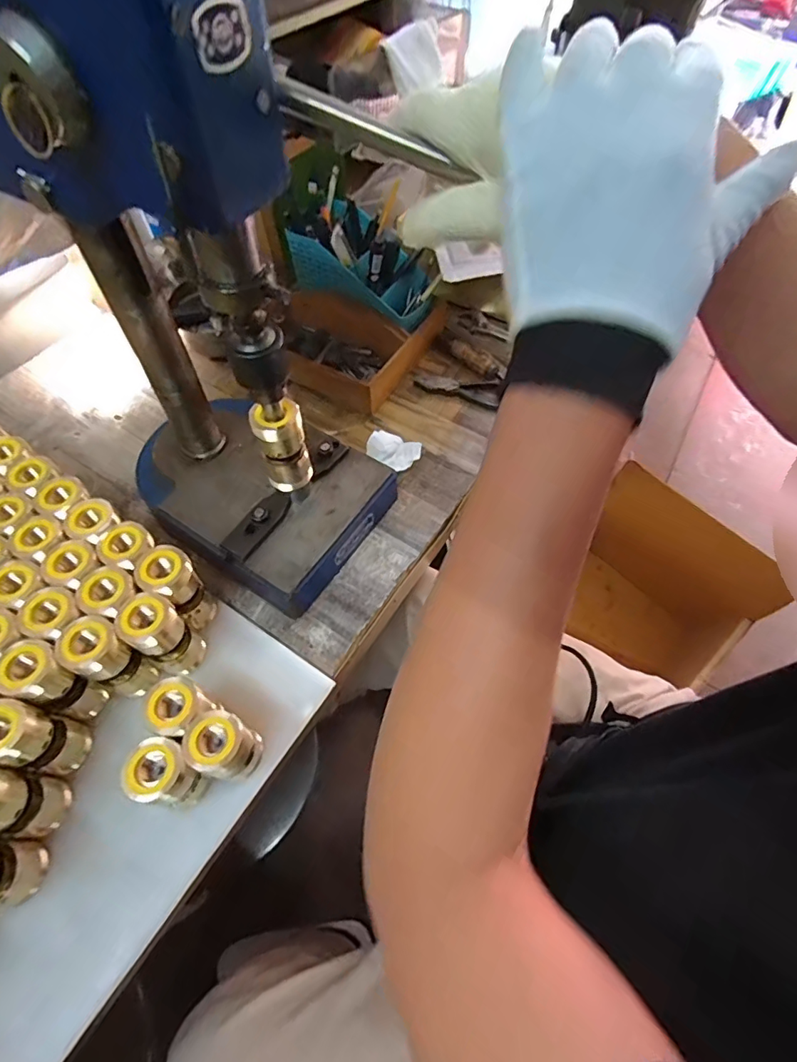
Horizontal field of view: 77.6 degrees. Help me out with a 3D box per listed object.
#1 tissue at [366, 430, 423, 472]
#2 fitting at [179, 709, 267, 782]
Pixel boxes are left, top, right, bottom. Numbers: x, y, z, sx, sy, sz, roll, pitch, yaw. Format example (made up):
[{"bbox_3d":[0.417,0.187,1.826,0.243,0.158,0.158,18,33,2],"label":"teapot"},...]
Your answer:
[{"bbox_3d":[-0.006,-0.091,0.569,0.060,0.028,0.032,14,60,9],"label":"tissue"},{"bbox_3d":[-0.134,0.164,0.377,0.041,0.088,0.040,0,59,1],"label":"fitting"}]

